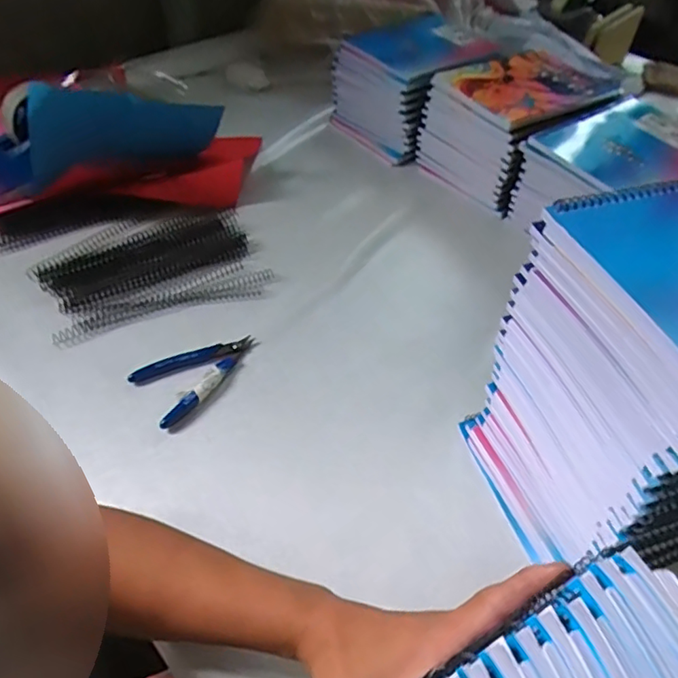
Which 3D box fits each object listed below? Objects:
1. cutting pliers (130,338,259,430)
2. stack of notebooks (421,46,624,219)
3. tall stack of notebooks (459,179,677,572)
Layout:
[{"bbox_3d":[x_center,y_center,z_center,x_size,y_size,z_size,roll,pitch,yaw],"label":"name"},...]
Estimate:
[{"bbox_3d":[-0.130,0.027,0.517,0.117,0.009,0.067,-33,57,-26],"label":"cutting pliers"},{"bbox_3d":[0.241,-0.296,0.748,0.216,0.112,0.171,-30,56,-24],"label":"stack of notebooks"},{"bbox_3d":[0.233,0.028,0.379,0.200,0.206,0.165,-14,51,-12],"label":"tall stack of notebooks"}]

